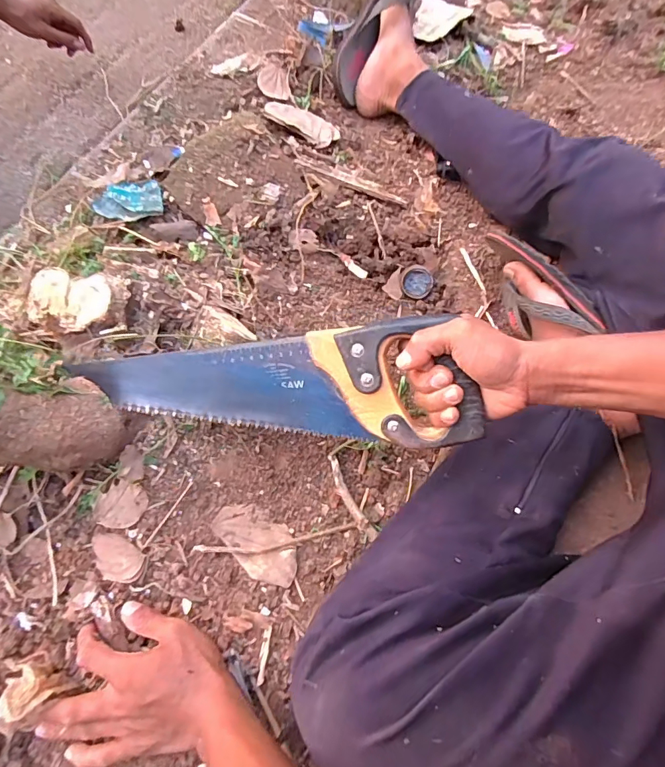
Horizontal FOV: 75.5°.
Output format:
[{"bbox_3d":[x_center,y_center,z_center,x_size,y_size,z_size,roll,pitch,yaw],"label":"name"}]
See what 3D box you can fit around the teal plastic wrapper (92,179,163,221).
[{"bbox_3d":[-0.265,-0.238,0.560,0.084,0.013,0.066,-12,70,-6],"label":"teal plastic wrapper"}]

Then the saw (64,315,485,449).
[{"bbox_3d":[-0.047,0.009,0.394,0.340,0.028,0.106,-6,99,14],"label":"saw"}]

